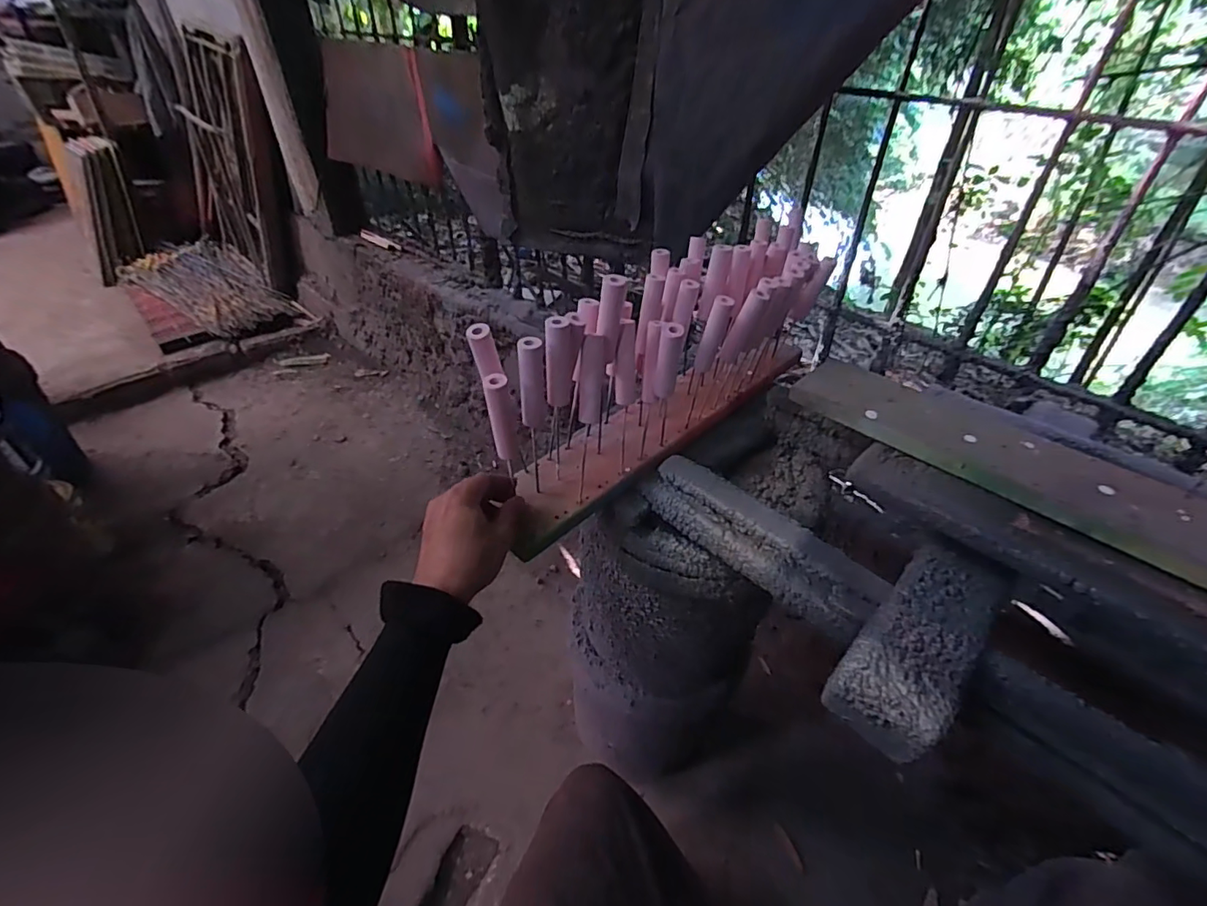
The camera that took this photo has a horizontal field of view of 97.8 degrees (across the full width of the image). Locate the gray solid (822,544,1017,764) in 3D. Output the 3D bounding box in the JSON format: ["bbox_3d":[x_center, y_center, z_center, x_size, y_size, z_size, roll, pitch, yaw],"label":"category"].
[{"bbox_3d":[0.232,0.128,0.377,0.070,0.040,0.178,32,50,33],"label":"gray solid"}]

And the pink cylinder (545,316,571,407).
[{"bbox_3d":[-0.039,-0.075,0.448,0.017,0.079,0.018,10,42,13],"label":"pink cylinder"}]

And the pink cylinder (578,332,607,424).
[{"bbox_3d":[-0.010,-0.065,0.467,0.019,0.078,0.019,7,17,8],"label":"pink cylinder"}]

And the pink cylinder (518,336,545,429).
[{"bbox_3d":[-0.059,-0.057,0.438,0.017,0.079,0.016,11,42,14],"label":"pink cylinder"}]

